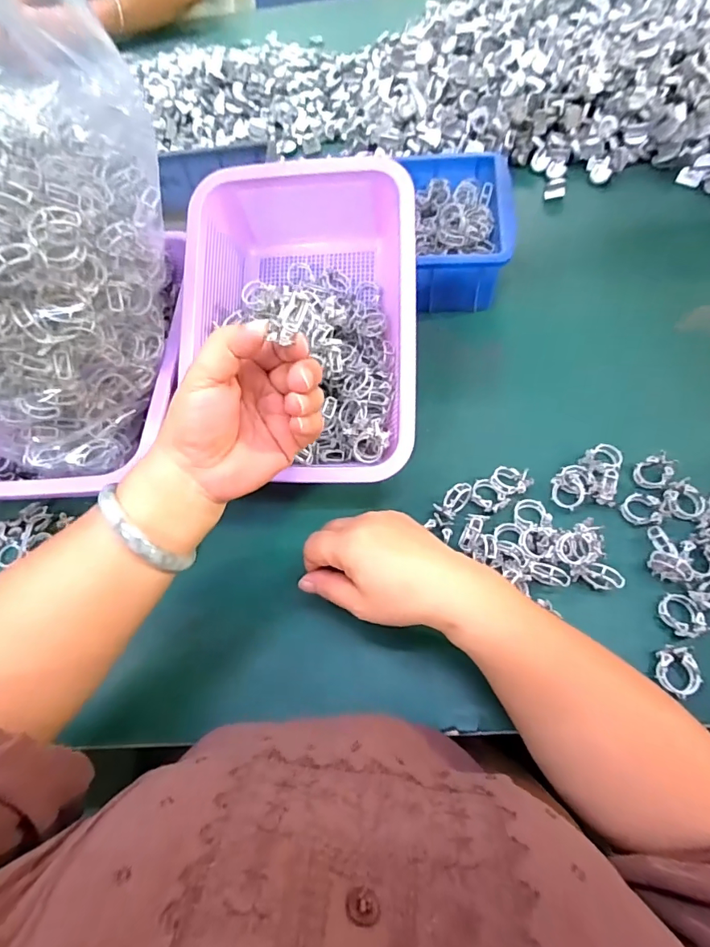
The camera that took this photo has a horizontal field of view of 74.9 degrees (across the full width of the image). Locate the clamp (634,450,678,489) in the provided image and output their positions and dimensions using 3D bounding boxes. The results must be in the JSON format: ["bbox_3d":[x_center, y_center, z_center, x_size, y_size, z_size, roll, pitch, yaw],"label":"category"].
[{"bbox_3d":[0.254,-0.003,0.391,0.030,0.017,0.025,-37,66,-13],"label":"clamp"}]

